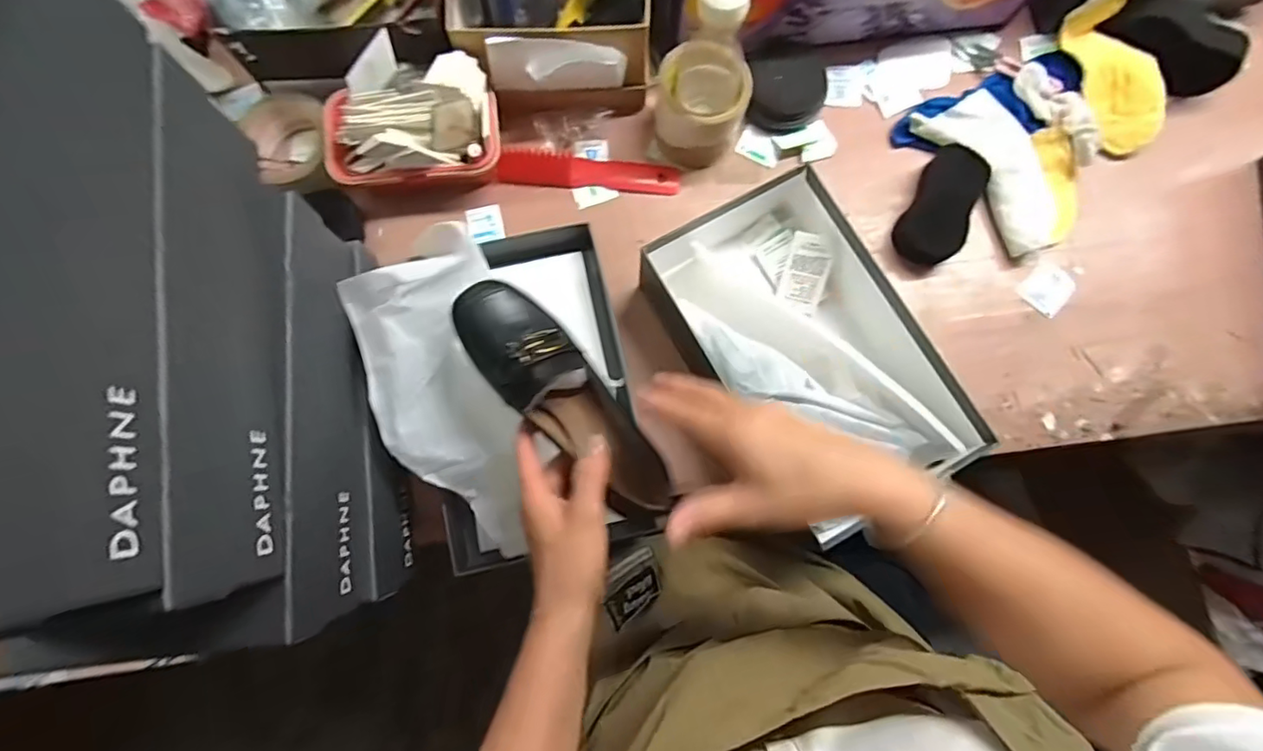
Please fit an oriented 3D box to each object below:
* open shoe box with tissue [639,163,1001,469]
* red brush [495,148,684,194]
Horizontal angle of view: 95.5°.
[{"bbox_3d":[0.151,-0.030,0.539,0.182,0.084,0.299,-29,82,-6],"label":"open shoe box with tissue"},{"bbox_3d":[-0.044,-0.215,0.607,0.189,0.012,0.034,6,80,0],"label":"red brush"}]

